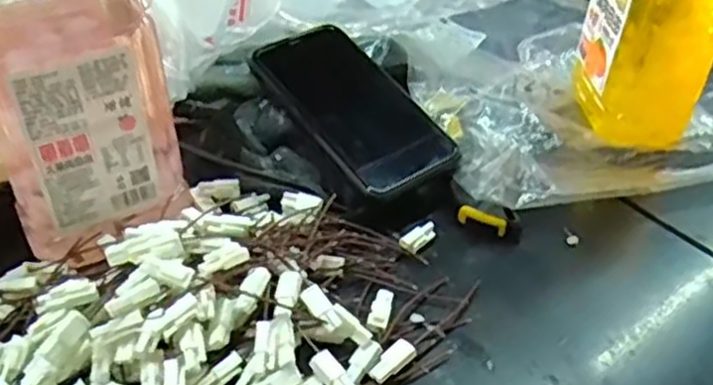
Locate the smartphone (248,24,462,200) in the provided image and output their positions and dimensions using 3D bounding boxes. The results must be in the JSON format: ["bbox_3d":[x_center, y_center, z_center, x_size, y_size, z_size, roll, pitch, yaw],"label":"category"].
[{"bbox_3d":[-0.002,-0.060,0.485,0.078,0.010,0.147,-27,59,-25],"label":"smartphone"}]

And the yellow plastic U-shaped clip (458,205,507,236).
[{"bbox_3d":[0.077,0.018,0.451,0.030,0.015,0.004,20,44,16],"label":"yellow plastic U-shaped clip"}]

